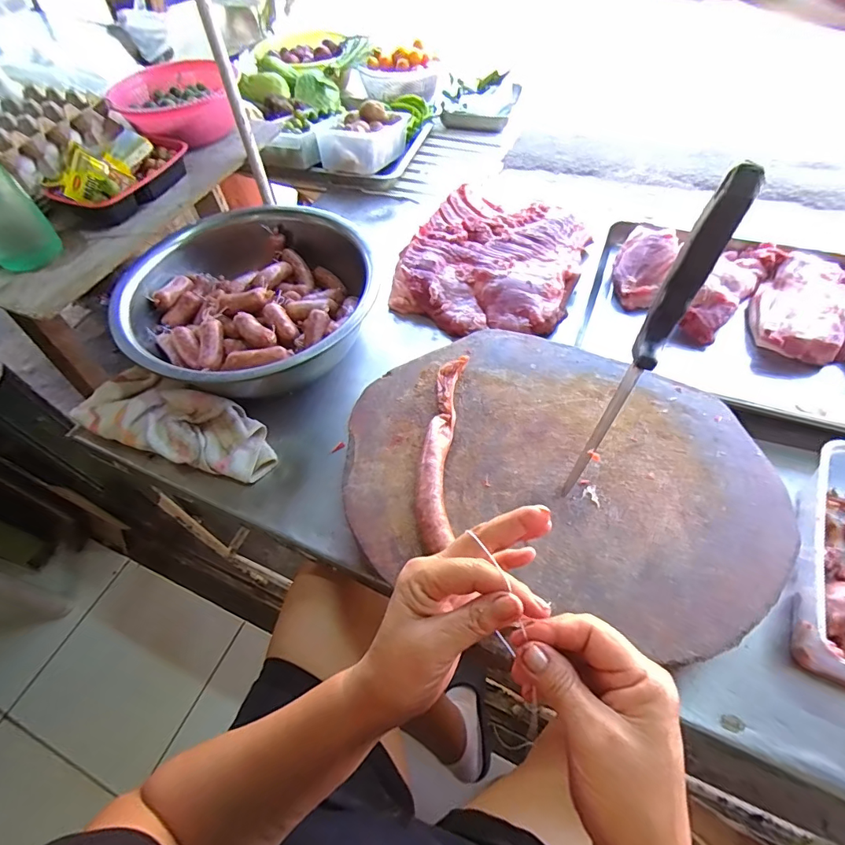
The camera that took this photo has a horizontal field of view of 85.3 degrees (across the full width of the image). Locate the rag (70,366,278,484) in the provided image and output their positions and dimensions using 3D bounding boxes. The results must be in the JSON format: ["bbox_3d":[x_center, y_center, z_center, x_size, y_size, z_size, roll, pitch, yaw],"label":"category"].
[{"bbox_3d":[-0.338,0.010,0.644,0.274,0.063,0.113,21,60,16],"label":"rag"}]

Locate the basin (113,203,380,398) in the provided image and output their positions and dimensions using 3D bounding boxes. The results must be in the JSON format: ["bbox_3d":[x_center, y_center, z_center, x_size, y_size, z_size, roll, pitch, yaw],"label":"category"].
[{"bbox_3d":[-0.254,-0.177,0.718,0.360,0.133,0.359,-2,57,2],"label":"basin"}]

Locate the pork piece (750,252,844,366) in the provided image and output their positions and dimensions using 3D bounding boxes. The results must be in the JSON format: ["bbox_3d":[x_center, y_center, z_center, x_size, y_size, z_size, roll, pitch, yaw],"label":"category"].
[{"bbox_3d":[0.593,-0.186,0.707,0.137,0.045,0.218,18,59,14],"label":"pork piece"}]

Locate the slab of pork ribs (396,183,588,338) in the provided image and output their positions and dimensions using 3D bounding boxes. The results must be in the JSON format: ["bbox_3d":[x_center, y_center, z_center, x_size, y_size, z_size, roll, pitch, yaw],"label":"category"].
[{"bbox_3d":[0.121,-0.280,0.825,0.303,0.081,0.328,18,59,15],"label":"slab of pork ribs"}]

